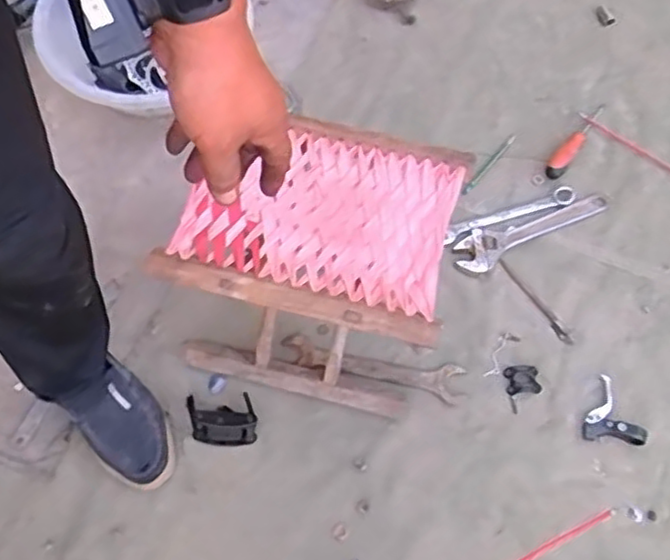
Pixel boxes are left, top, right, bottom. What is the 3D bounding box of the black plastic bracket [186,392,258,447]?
[{"bbox_3d":[-0.155,0.186,0.945,0.095,0.037,0.072,-2,66,-4],"label":"black plastic bracket"}]

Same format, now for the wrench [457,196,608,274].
[{"bbox_3d":[0.303,-0.085,1.091,0.256,0.017,0.062,-25,70,-14],"label":"wrench"}]

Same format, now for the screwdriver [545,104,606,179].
[{"bbox_3d":[0.398,-0.234,1.162,0.030,0.035,0.171,32,68,11],"label":"screwdriver"}]

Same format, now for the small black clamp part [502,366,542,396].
[{"bbox_3d":[0.268,0.143,1.000,0.046,0.015,0.040,-5,66,-6],"label":"small black clamp part"}]

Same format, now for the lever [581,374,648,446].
[{"bbox_3d":[0.388,0.178,0.969,0.076,0.032,0.093,10,66,1],"label":"lever"}]

